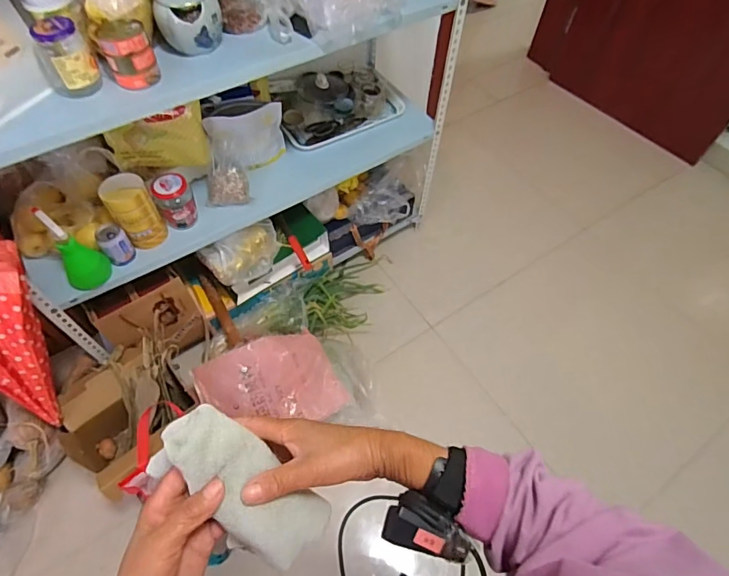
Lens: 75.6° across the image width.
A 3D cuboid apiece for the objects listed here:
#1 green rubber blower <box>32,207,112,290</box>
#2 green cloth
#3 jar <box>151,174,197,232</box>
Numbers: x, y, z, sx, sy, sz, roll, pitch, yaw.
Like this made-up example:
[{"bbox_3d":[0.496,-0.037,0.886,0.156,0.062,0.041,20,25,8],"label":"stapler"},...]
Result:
[{"bbox_3d":[-0.664,-0.088,1.061,0.100,0.193,0.096,1,58,-1],"label":"green rubber blower"},{"bbox_3d":[-0.093,0.162,0.384,0.064,0.027,0.163,-45,111,-25],"label":"green cloth"},{"bbox_3d":[-0.476,-0.220,1.182,0.090,0.124,0.086,1,58,-1],"label":"jar"}]

